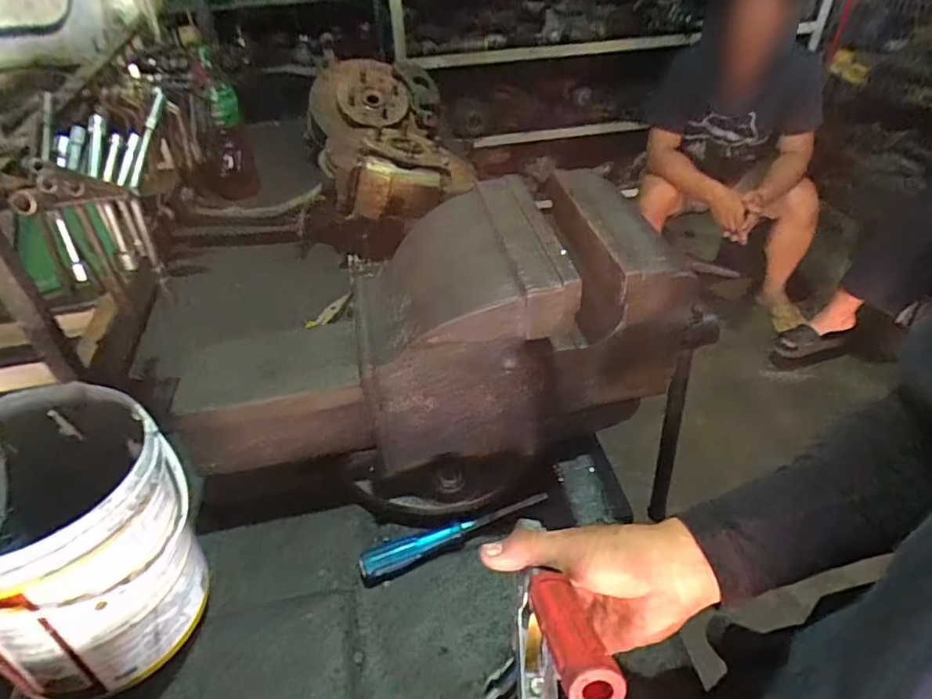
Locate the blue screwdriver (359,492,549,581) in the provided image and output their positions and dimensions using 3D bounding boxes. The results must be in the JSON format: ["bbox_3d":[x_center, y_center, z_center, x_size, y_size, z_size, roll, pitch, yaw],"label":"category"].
[{"bbox_3d":[-0.011,0.184,0.568,0.196,0.029,0.027,-16,44,-18],"label":"blue screwdriver"}]

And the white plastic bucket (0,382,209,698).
[{"bbox_3d":[-0.324,0.156,0.468,0.171,0.202,0.162,26,47,26],"label":"white plastic bucket"}]

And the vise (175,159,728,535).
[{"bbox_3d":[-0.021,0.008,0.575,0.501,0.284,0.214,0,41,-1],"label":"vise"}]

